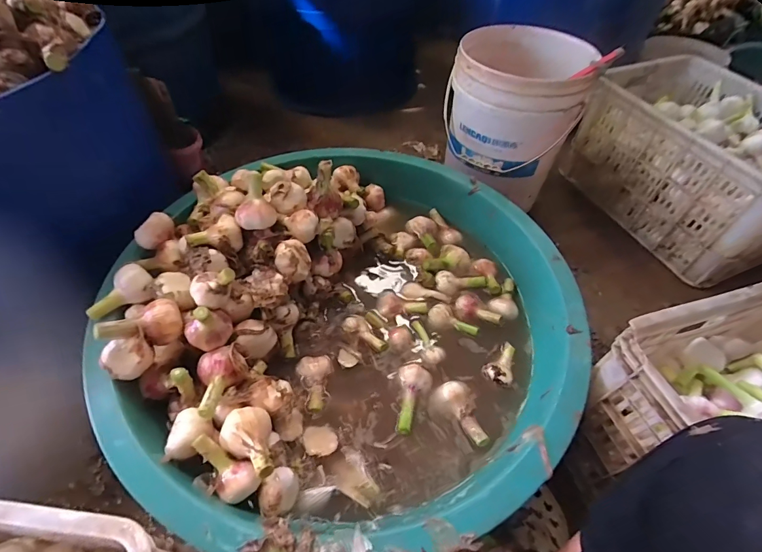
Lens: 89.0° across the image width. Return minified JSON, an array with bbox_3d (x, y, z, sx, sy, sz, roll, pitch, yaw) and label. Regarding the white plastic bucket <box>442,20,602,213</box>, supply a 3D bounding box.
[{"bbox_3d":[0.324,-0.407,1.003,0.311,0.319,0.309,18,51,9],"label":"white plastic bucket"}]

